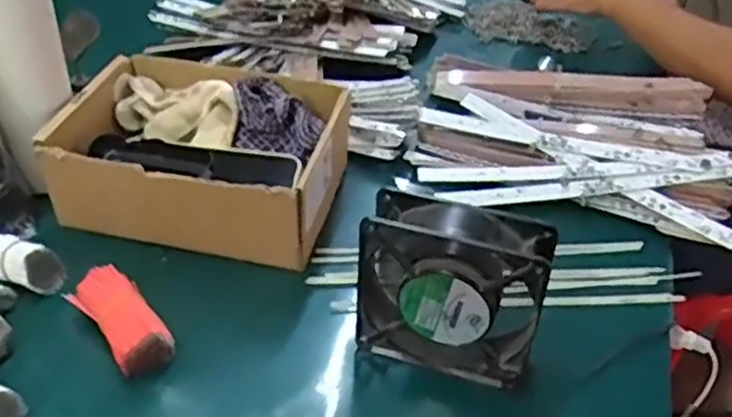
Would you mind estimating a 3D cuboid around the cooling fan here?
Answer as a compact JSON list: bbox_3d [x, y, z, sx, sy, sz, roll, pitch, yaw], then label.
[{"bbox_3d":[0.056,0.054,0.487,0.118,0.120,0.039,12,38,11],"label":"cooling fan"}]

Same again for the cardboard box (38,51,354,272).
[{"bbox_3d":[-0.138,-0.048,0.629,0.216,0.086,0.171,9,36,5],"label":"cardboard box"}]

